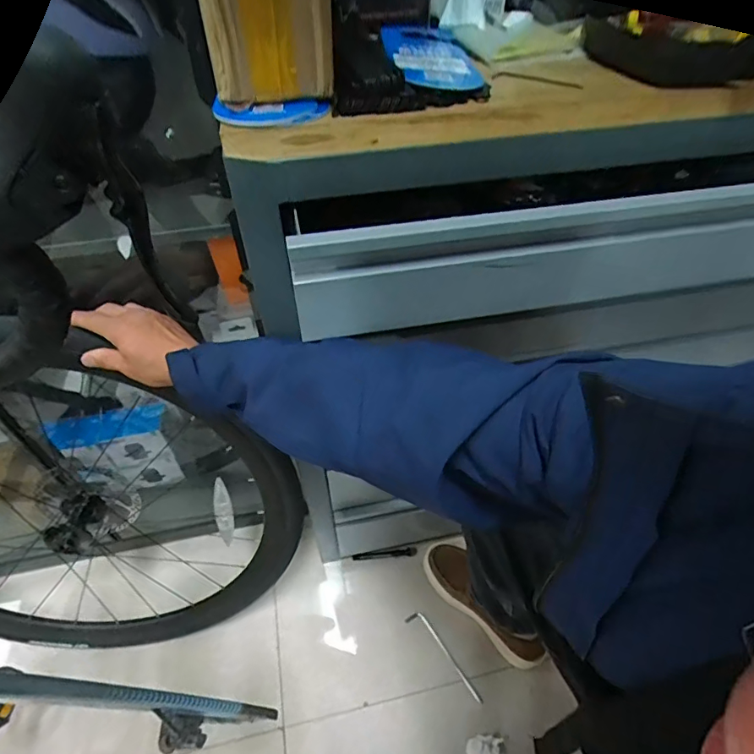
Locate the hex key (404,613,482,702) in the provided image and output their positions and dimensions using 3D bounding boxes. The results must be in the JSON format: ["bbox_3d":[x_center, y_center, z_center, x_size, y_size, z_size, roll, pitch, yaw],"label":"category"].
[{"bbox_3d":[0.127,0.527,0.891,0.031,0.015,0.187,-29,54,-25],"label":"hex key"}]

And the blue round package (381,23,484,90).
[{"bbox_3d":[0.057,-0.366,0.529,0.092,0.012,0.276,-3,47,-3],"label":"blue round package"}]

